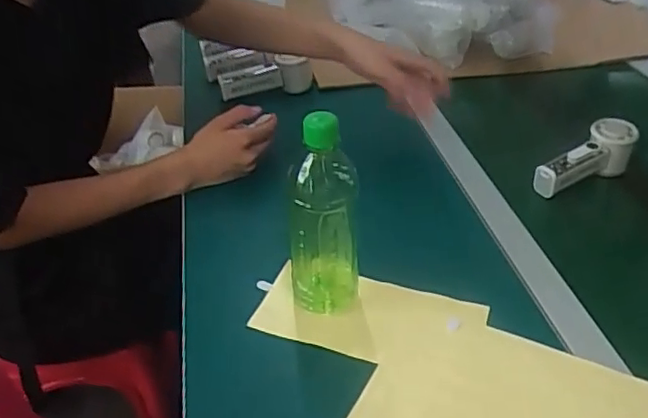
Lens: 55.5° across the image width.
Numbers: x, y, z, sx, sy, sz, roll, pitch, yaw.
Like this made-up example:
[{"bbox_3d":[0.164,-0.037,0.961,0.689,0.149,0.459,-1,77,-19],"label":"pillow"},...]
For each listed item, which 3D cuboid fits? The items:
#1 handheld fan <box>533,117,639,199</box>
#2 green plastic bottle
[{"bbox_3d":[0.333,-0.060,0.795,0.148,0.060,0.044,-28,40,-11],"label":"handheld fan"},{"bbox_3d":[0.001,0.007,0.573,0.065,0.203,0.062,-1,37,-1],"label":"green plastic bottle"}]

